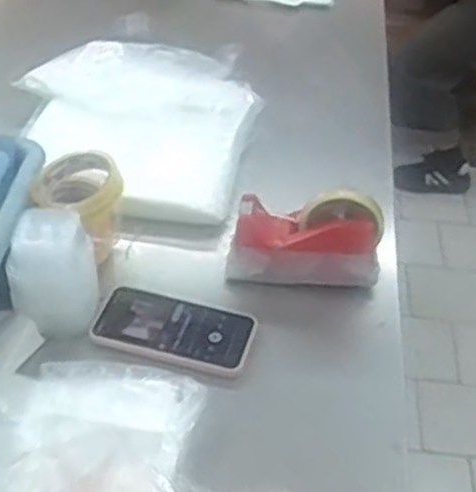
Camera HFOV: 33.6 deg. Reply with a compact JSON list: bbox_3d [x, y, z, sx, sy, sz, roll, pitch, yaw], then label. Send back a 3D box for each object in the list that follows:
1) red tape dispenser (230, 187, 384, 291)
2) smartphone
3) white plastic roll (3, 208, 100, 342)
[{"bbox_3d":[0.077,-0.009,0.882,0.164,0.111,0.064,8,40,4],"label":"red tape dispenser"},{"bbox_3d":[-0.067,0.086,0.814,0.162,0.011,0.085,13,43,17],"label":"smartphone"},{"bbox_3d":[-0.188,0.024,0.808,0.088,0.109,0.081,-5,41,-11],"label":"white plastic roll"}]

